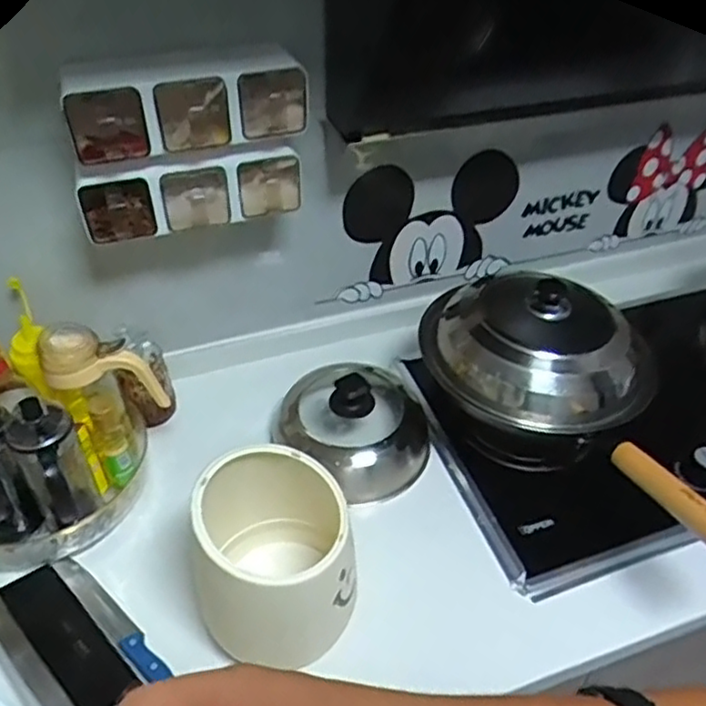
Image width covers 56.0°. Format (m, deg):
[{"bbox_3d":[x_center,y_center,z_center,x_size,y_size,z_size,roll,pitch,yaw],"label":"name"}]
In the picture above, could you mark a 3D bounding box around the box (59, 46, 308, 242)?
[{"bbox_3d":[-0.183,-0.237,0.755,0.262,0.177,0.090,-10,44,-11],"label":"box"}]

